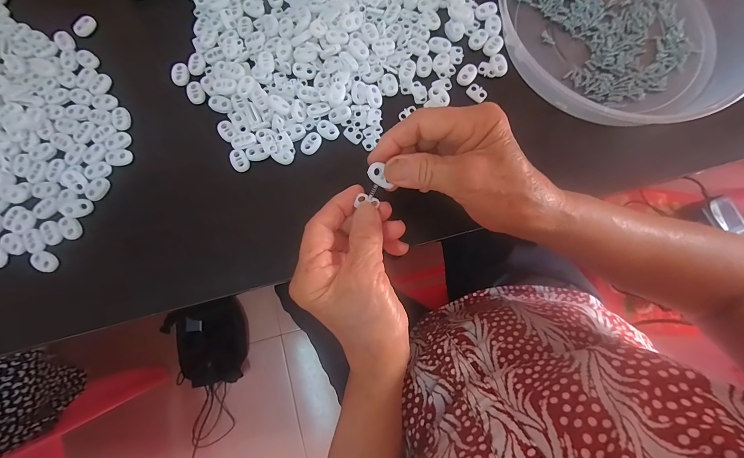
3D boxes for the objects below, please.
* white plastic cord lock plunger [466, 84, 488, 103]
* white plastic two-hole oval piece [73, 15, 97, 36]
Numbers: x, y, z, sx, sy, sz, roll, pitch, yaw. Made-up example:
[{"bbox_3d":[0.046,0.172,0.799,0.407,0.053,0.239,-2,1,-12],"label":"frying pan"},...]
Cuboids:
[{"bbox_3d":[0.101,-0.131,0.306,0.018,0.004,0.014,42,82,8],"label":"white plastic cord lock plunger"},{"bbox_3d":[-0.288,-0.204,0.320,0.011,0.007,0.023,31,81,6],"label":"white plastic two-hole oval piece"}]

